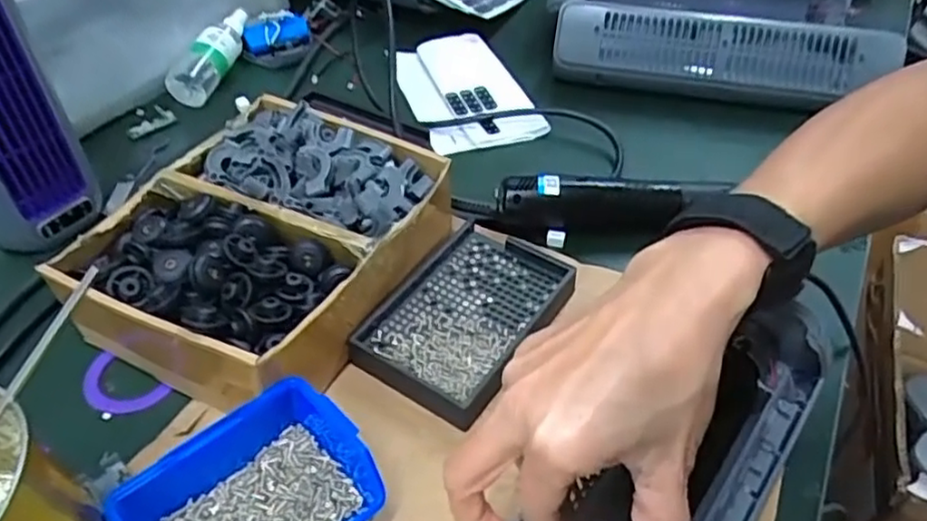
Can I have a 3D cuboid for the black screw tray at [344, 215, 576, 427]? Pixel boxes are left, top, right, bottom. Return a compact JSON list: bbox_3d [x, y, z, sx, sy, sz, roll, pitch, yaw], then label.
[{"bbox_3d":[0.000,0.035,0.452,0.102,0.026,0.141,23,48,22],"label":"black screw tray"}]

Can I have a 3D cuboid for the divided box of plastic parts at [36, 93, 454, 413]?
[{"bbox_3d":[-0.125,-0.017,0.451,0.177,0.067,0.218,19,47,19],"label":"divided box of plastic parts"}]

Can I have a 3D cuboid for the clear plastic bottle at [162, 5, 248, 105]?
[{"bbox_3d":[-0.243,-0.210,0.674,0.038,0.035,0.132,15,61,15],"label":"clear plastic bottle"}]

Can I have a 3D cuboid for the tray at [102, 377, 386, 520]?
[{"bbox_3d":[-0.103,0.122,0.339,0.110,0.048,0.082,-31,52,-29],"label":"tray"}]

